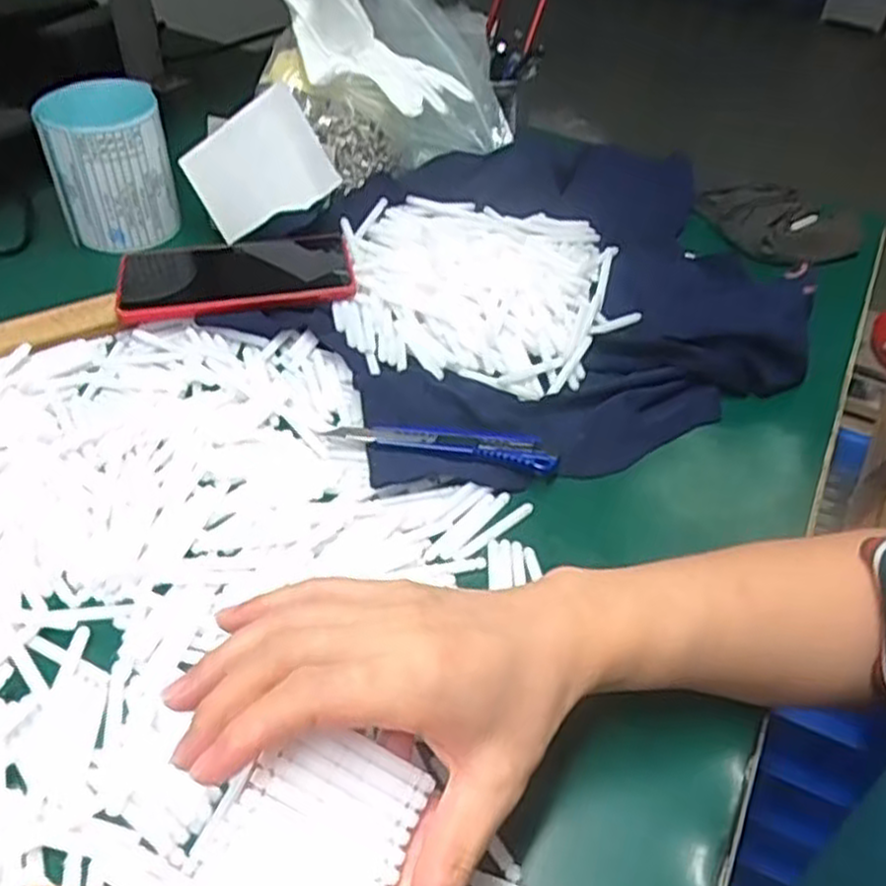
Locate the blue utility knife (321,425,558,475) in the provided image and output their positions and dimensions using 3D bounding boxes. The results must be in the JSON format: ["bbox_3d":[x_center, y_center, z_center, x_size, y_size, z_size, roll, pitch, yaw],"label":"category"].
[{"bbox_3d":[0.000,-0.001,0.473,0.135,0.010,0.022,9,46,2],"label":"blue utility knife"}]

